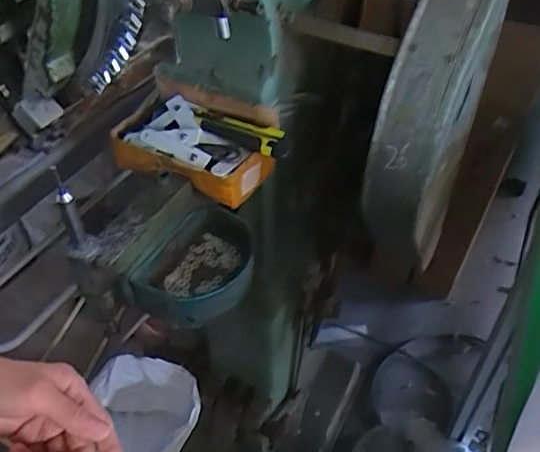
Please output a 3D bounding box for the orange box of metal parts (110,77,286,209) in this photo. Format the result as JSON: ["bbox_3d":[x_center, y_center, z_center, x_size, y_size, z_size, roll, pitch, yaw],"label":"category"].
[{"bbox_3d":[-0.091,-0.102,0.688,0.214,0.076,0.108,20,49,20],"label":"orange box of metal parts"}]

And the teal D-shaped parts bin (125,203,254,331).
[{"bbox_3d":[-0.078,0.047,0.680,0.113,0.073,0.160,16,48,17],"label":"teal D-shaped parts bin"}]

